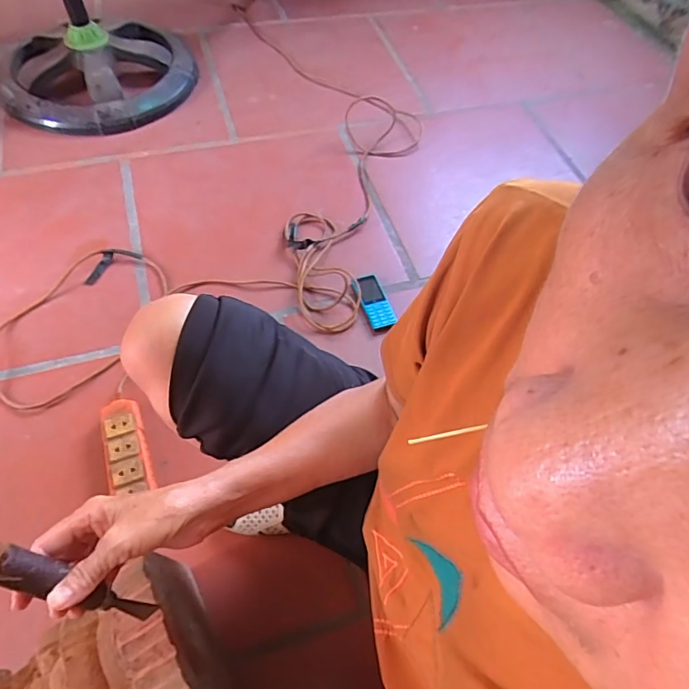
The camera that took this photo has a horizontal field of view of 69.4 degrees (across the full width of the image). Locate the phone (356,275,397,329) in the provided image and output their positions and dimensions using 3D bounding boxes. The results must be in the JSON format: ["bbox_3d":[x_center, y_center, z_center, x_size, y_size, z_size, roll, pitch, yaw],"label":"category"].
[{"bbox_3d":[0.059,-0.082,0.957,0.052,0.018,0.129,-13,60,-12],"label":"phone"}]

